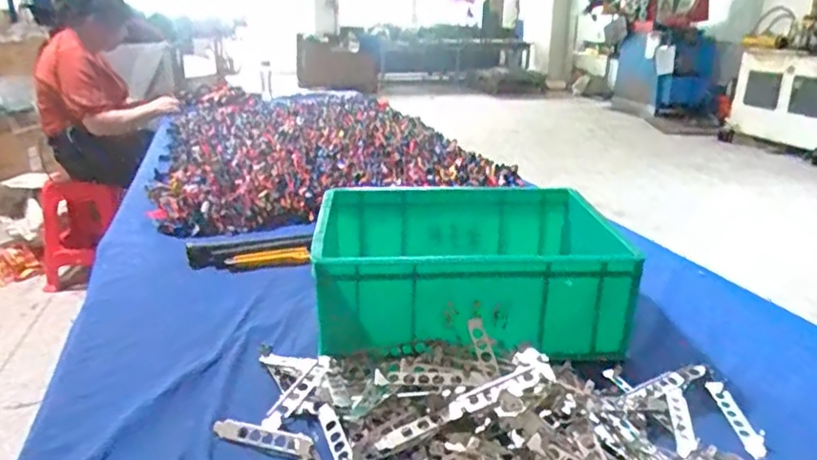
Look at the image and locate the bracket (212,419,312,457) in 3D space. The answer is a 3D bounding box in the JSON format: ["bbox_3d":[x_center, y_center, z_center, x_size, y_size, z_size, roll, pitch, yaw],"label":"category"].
[{"bbox_3d":[-0.150,0.211,0.629,0.118,0.012,0.020,8,21,20],"label":"bracket"}]

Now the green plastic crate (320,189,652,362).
[{"bbox_3d":[0.078,0.044,0.887,0.400,0.126,0.318,0,19,-1],"label":"green plastic crate"}]

